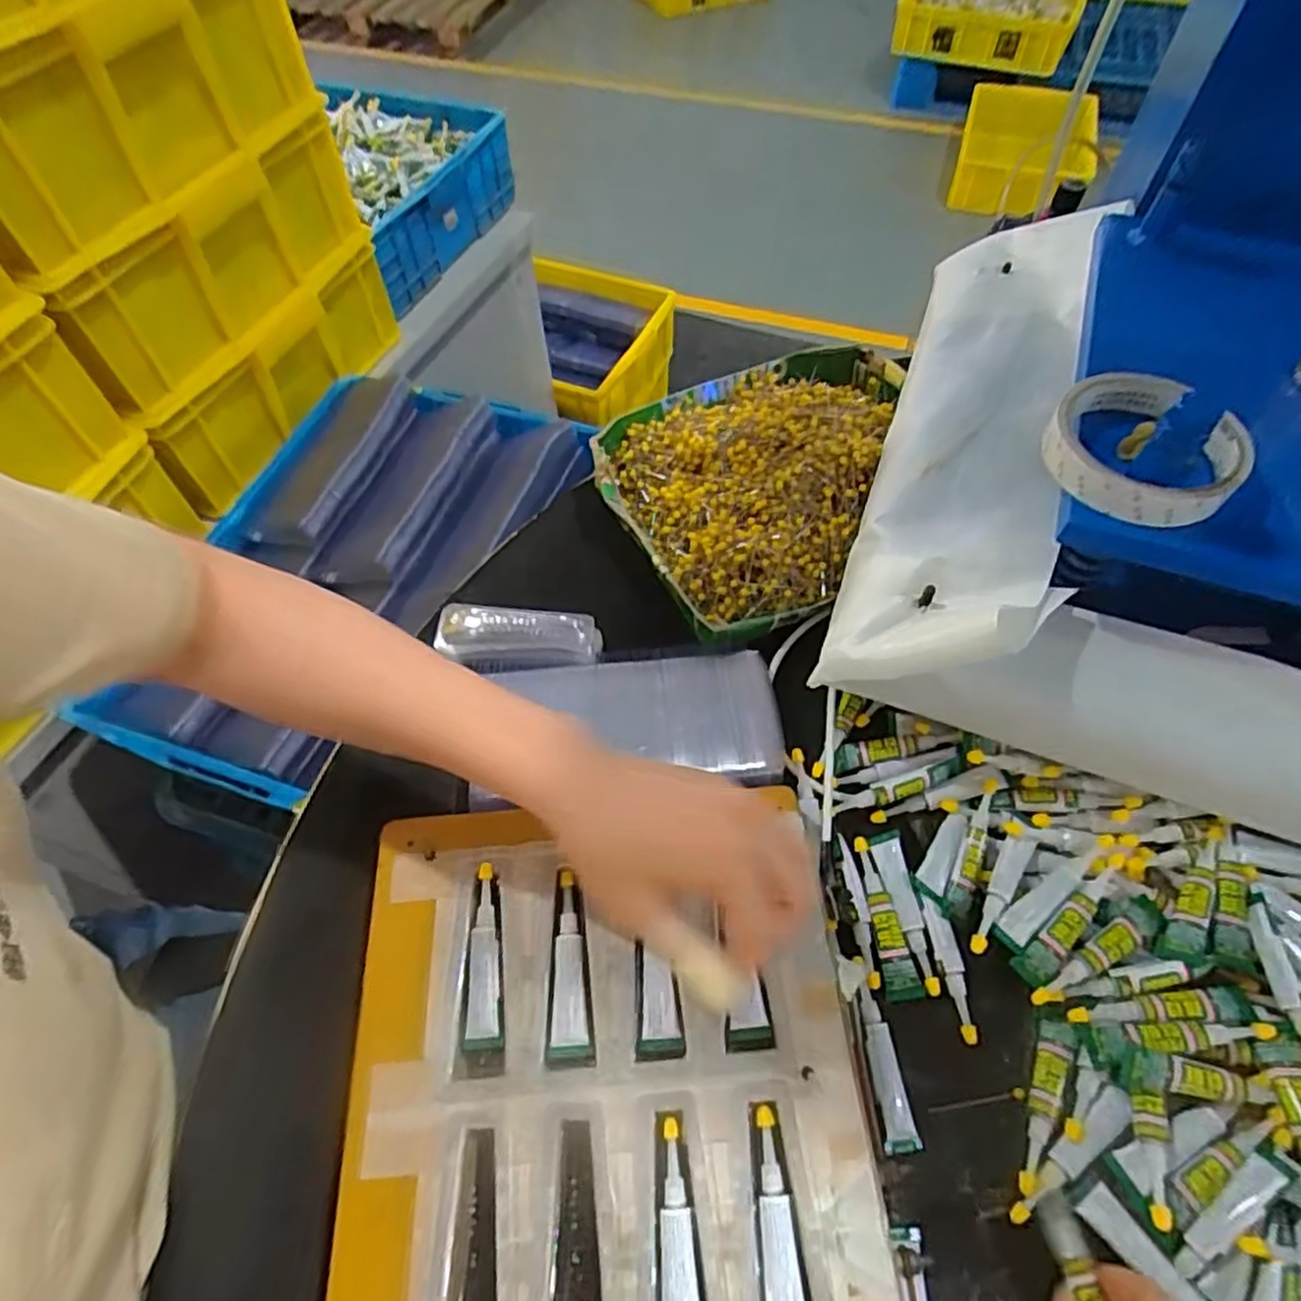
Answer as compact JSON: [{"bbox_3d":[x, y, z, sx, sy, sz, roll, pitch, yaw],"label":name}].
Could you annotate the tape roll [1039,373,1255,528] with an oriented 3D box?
[{"bbox_3d":[0.242,-0.099,0.362,0.085,0.026,0.085,-1,58,1],"label":"tape roll"}]

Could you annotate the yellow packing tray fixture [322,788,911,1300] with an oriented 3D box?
[{"bbox_3d":[-0.016,0.251,0.309,0.226,0.037,0.358,-4,58,-2],"label":"yellow packing tray fixture"}]

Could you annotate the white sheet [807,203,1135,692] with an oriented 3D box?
[{"bbox_3d":[0.214,-0.160,0.482,0.117,0.040,0.428,5,55,31],"label":"white sheet"}]

